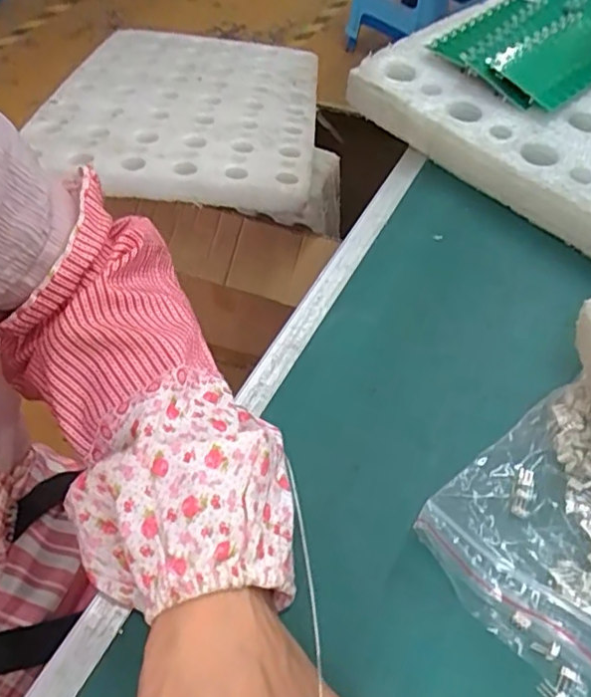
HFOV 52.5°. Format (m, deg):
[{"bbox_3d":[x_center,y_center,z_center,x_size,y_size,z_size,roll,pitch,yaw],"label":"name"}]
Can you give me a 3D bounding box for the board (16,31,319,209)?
[{"bbox_3d":[-0.157,-0.375,0.904,0.364,0.031,0.587,4,42,-1],"label":"board"}]

